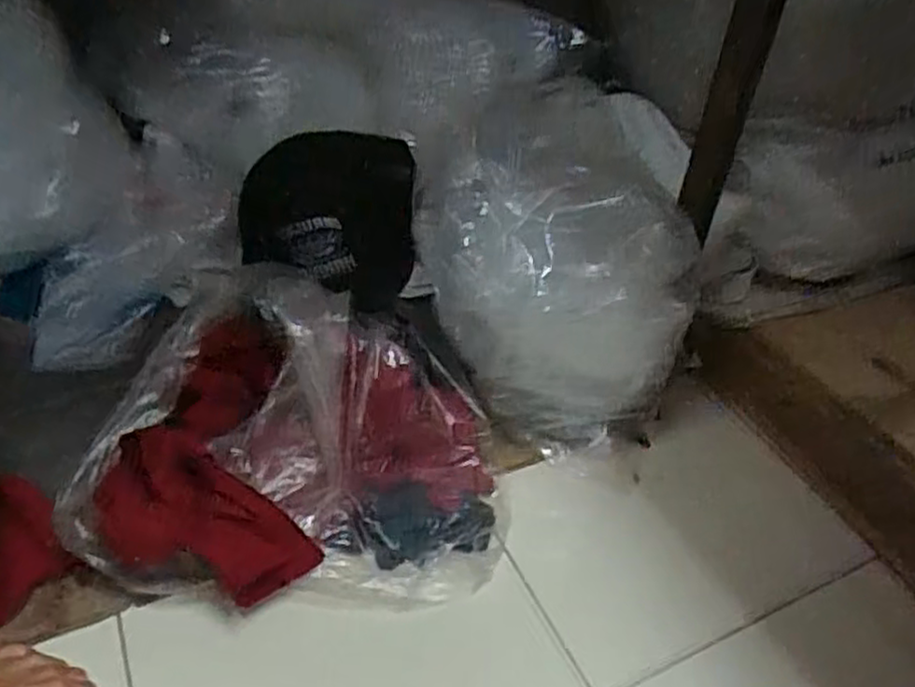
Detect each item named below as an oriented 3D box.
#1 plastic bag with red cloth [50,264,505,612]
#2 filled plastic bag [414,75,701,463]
[{"bbox_3d":[-0.131,0.066,0.612,0.341,0.153,0.244,5,41,2],"label":"plastic bag with red cloth"},{"bbox_3d":[0.081,-0.056,0.698,0.214,0.234,0.212,-4,42,-9],"label":"filled plastic bag"}]

